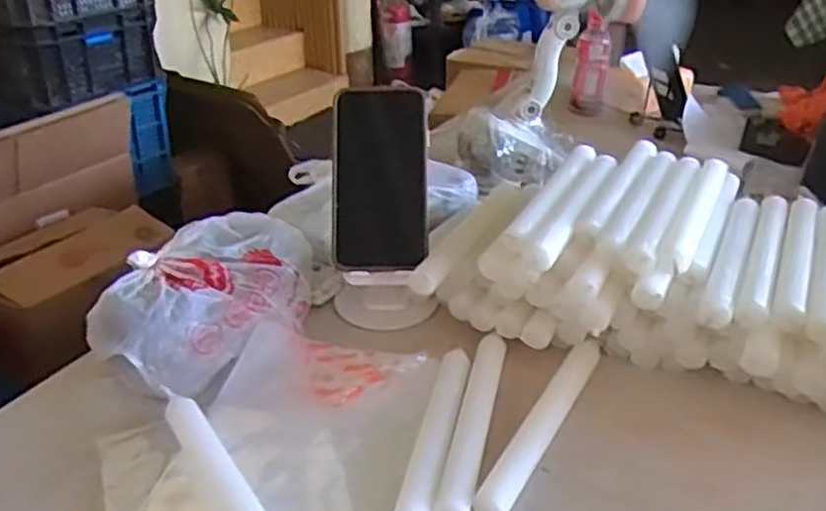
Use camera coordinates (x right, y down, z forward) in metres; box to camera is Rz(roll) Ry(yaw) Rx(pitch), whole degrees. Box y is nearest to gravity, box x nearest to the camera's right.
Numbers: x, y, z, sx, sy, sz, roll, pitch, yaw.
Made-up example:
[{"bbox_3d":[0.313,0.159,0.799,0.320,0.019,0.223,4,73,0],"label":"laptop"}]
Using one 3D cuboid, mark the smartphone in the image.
[{"bbox_3d":[-0.028,-0.066,0.619,0.076,0.160,0.009,-2,-15,3],"label":"smartphone"}]

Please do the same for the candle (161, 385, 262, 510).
[{"bbox_3d":[-0.116,0.144,0.459,0.024,0.017,0.193,-18,34,-29],"label":"candle"}]

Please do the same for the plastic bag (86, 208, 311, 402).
[{"bbox_3d":[-0.165,0.031,0.602,0.106,0.069,0.180,16,33,28],"label":"plastic bag"}]

